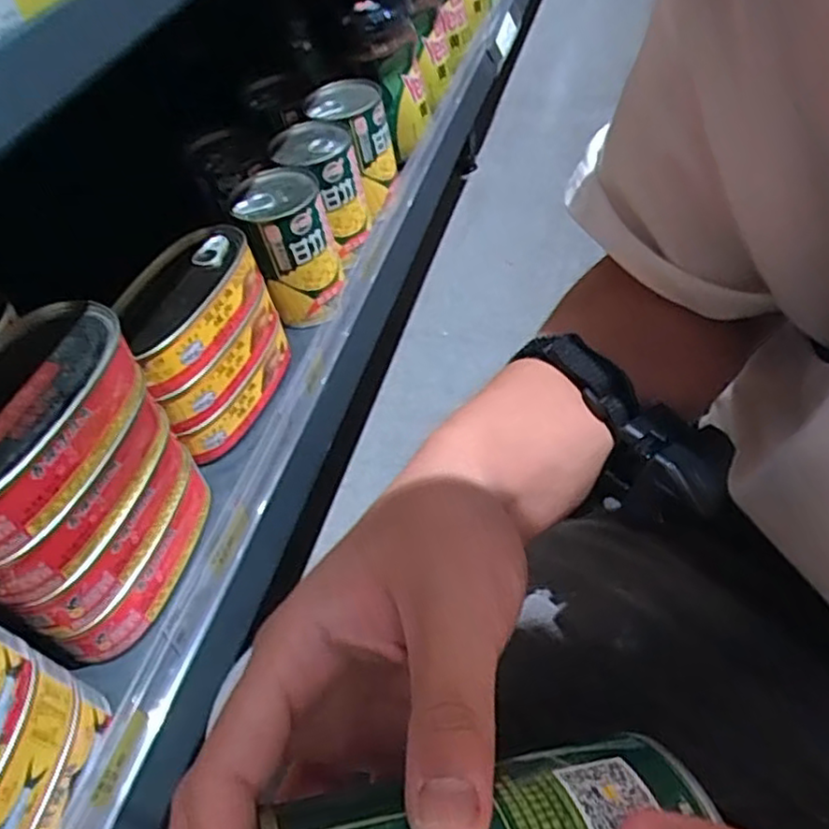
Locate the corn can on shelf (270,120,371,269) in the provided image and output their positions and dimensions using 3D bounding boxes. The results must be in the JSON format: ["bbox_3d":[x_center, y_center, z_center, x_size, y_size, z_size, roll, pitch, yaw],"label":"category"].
[{"bbox_3d":[-0.083,-0.201,0.617,0.069,0.097,0.077,-17,50,-7],"label":"corn can on shelf"}]

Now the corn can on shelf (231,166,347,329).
[{"bbox_3d":[-0.104,-0.141,0.578,0.072,0.111,0.079,-4,49,4],"label":"corn can on shelf"}]

